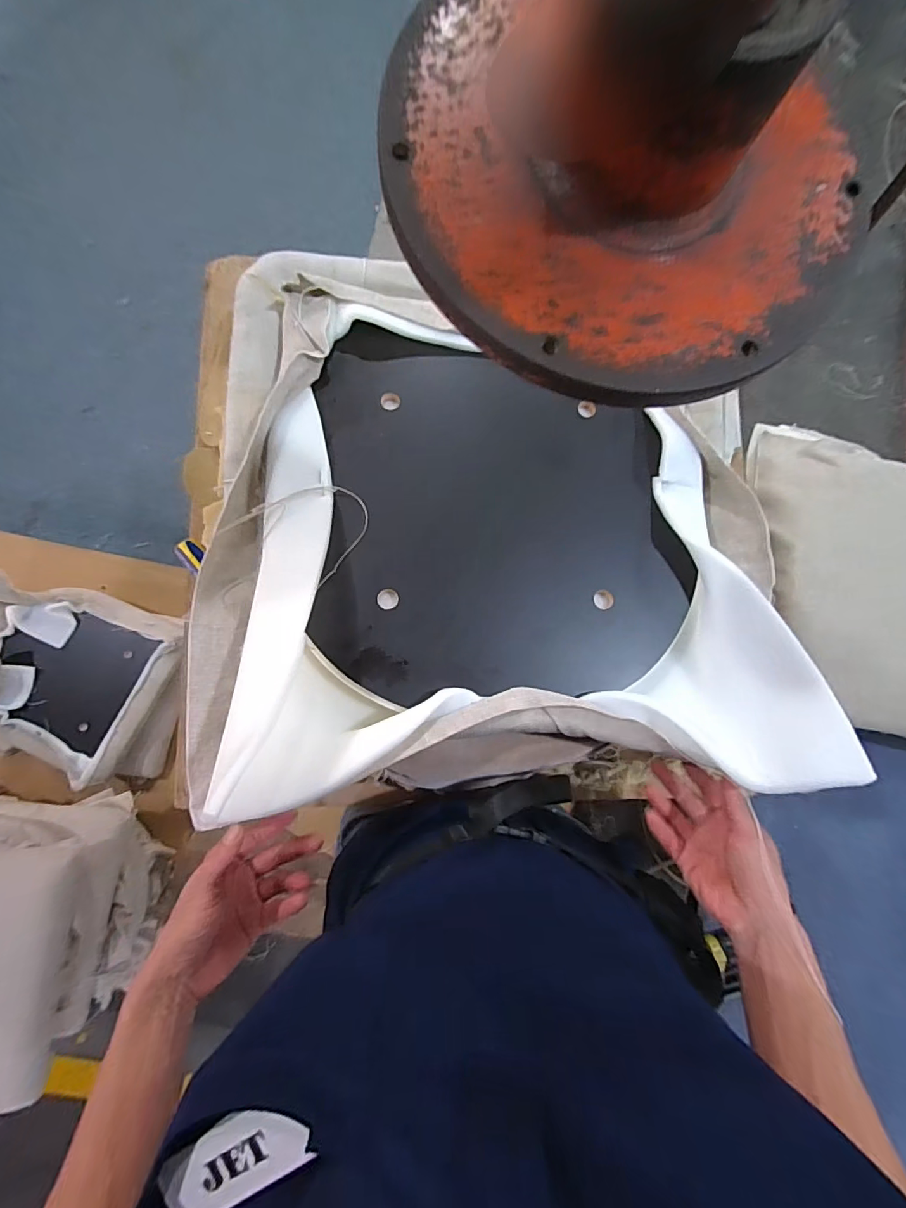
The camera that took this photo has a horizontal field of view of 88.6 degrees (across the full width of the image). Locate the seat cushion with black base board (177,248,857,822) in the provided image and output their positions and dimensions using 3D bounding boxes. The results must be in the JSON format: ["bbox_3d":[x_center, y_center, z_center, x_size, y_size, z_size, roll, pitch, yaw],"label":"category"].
[{"bbox_3d":[0.028,-0.102,0.466,0.556,0.129,0.561,-2,84,-6],"label":"seat cushion with black base board"}]

